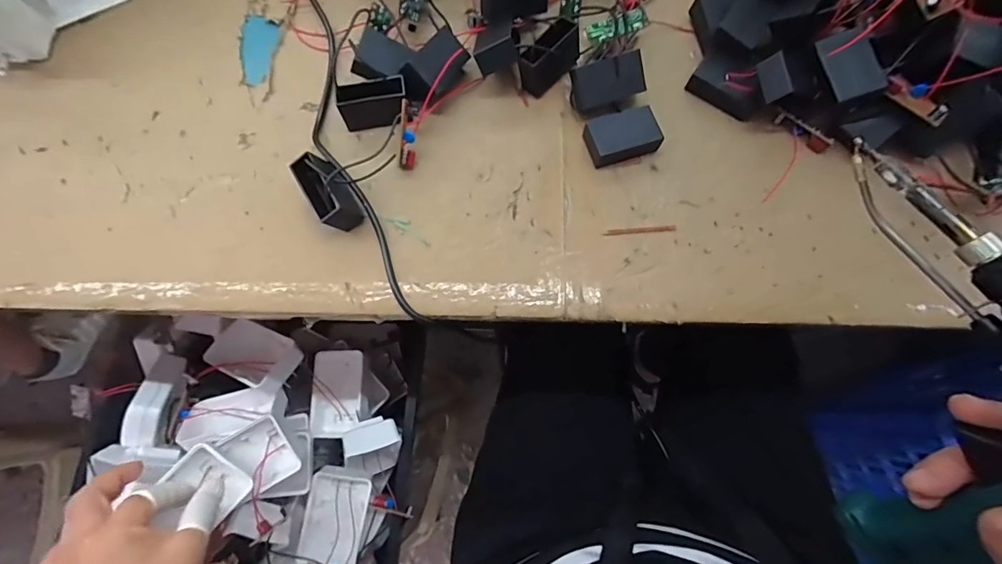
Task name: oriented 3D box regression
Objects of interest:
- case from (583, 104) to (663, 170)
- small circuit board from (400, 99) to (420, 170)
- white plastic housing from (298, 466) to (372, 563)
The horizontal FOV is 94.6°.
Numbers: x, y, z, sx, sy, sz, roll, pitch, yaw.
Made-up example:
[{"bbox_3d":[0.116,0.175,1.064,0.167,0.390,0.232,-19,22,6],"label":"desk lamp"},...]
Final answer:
[{"bbox_3d":[0.086,-0.103,0.326,0.048,0.018,0.033,-21,77,-6],"label":"case"},{"bbox_3d":[-0.064,-0.101,0.320,0.010,0.020,0.044,5,102,0],"label":"small circuit board"},{"bbox_3d":[-0.161,0.228,0.449,0.056,0.019,0.083,10,76,2],"label":"white plastic housing"}]

